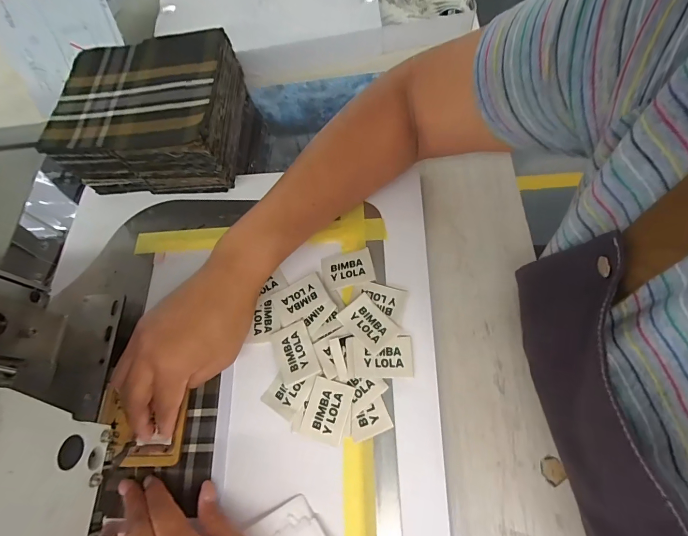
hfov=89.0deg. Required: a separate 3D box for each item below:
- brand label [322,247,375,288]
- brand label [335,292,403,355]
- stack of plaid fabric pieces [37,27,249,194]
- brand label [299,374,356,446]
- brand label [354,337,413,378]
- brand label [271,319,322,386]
[{"bbox_3d":[0.004,-0.001,0.332,0.045,0.005,0.036,-9,66,-3],"label":"brand label"},{"bbox_3d":[0.022,0.047,0.308,0.036,0.005,0.048,-39,70,-21],"label":"brand label"},{"bbox_3d":[-0.205,-0.167,0.384,0.170,0.085,0.159,0,66,1],"label":"stack of plaid fabric pieces"},{"bbox_3d":[-0.014,0.116,0.286,0.033,0.004,0.046,15,67,8],"label":"brand label"},{"bbox_3d":[0.034,0.075,0.297,0.049,0.004,0.032,2,70,-5],"label":"brand label"},{"bbox_3d":[-0.044,0.074,0.308,0.033,0.004,0.049,-25,65,2],"label":"brand label"}]

